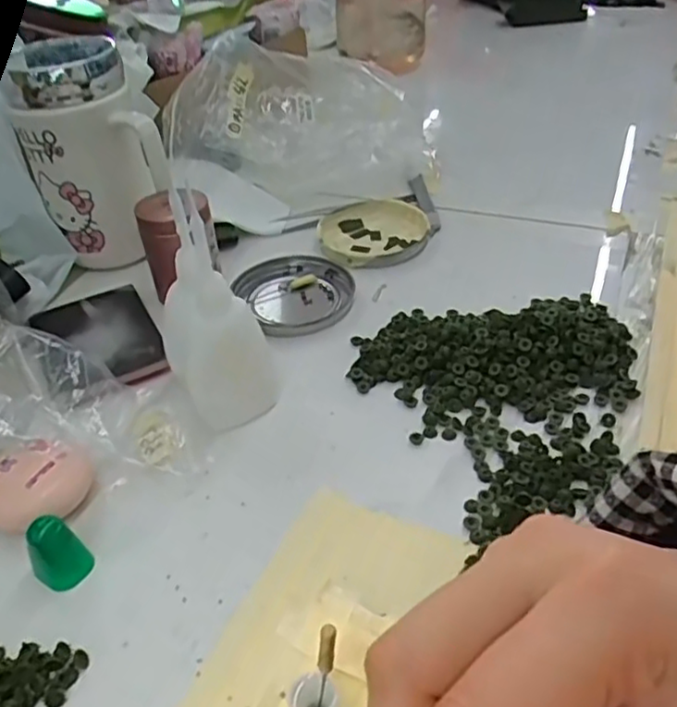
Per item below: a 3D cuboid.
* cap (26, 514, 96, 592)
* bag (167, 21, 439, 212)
[{"bbox_3d":[-0.116,0.081,0.275,0.015,0.028,0.020,28,48,33],"label":"cap"},{"bbox_3d":[-0.020,-0.198,0.554,0.202,0.097,0.135,2,39,7],"label":"bag"}]

